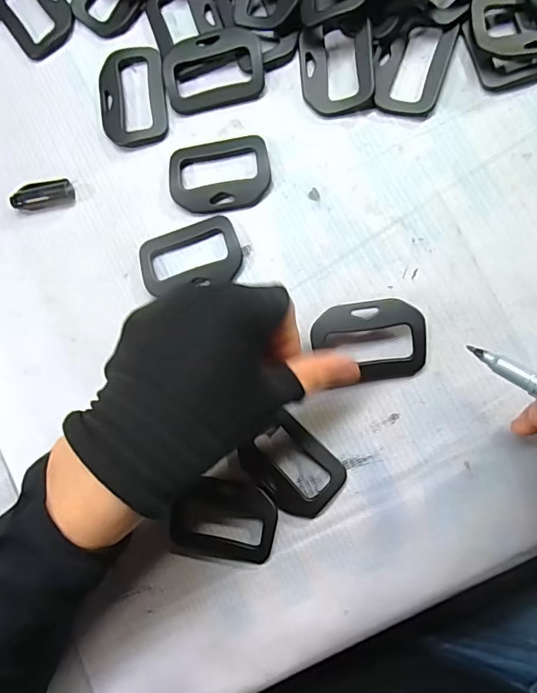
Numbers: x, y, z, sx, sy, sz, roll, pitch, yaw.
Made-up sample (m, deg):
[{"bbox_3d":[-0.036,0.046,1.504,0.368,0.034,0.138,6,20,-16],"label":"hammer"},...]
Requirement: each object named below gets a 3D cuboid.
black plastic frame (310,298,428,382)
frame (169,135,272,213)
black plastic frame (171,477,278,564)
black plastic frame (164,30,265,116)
[{"bbox_3d":[0.055,-0.002,0.259,0.060,0.006,0.044,-6,105,7],"label":"black plastic frame"},{"bbox_3d":[-0.029,-0.104,0.284,0.060,0.005,0.044,-7,86,9],"label":"frame"},{"bbox_3d":[-0.025,0.099,0.270,0.058,0.005,0.044,7,88,9],"label":"black plastic frame"},{"bbox_3d":[-0.034,-0.170,0.286,0.061,0.010,0.047,-8,85,8],"label":"black plastic frame"}]

